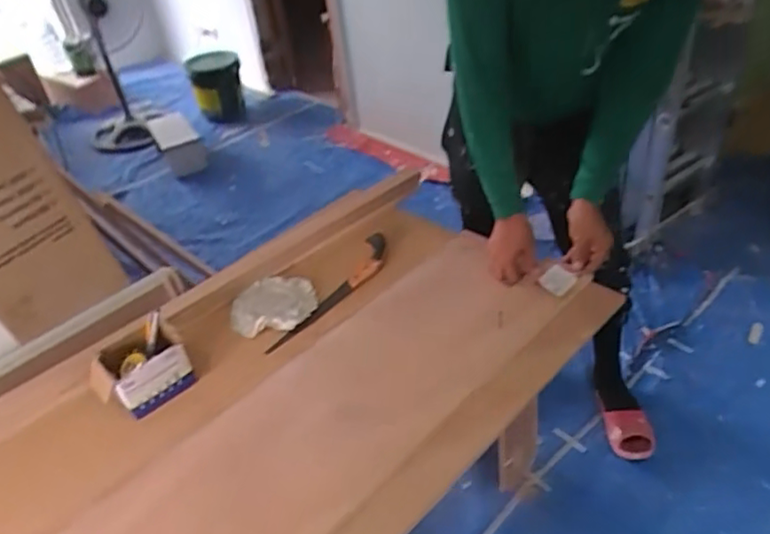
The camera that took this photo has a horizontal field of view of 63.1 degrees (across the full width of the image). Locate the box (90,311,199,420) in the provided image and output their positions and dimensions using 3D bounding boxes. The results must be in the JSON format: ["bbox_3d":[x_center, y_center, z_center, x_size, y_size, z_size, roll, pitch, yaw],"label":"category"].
[{"bbox_3d":[-0.427,0.182,1.106,0.154,0.106,0.102,-34,46,-30],"label":"box"}]

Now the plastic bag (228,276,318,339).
[{"bbox_3d":[-0.223,0.074,1.260,0.168,0.029,0.157,-3,39,5],"label":"plastic bag"}]

